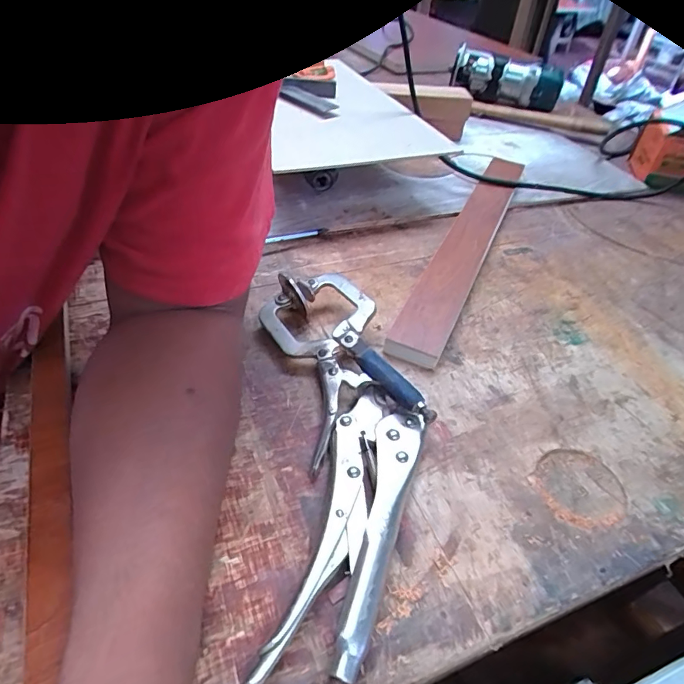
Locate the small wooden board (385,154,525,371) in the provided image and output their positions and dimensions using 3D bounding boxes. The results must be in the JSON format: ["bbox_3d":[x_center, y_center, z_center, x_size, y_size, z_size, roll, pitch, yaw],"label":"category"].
[{"bbox_3d":[0.139,-0.115,0.511,0.048,0.014,0.391,24,49,12],"label":"small wooden board"}]

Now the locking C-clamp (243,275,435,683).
[{"bbox_3d":[0.002,0.061,0.320,0.111,0.033,0.305,-1,44,-6],"label":"locking C-clamp"}]

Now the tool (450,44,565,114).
[{"bbox_3d":[0.302,-0.486,0.871,0.197,0.079,0.076,25,47,20],"label":"tool"}]

